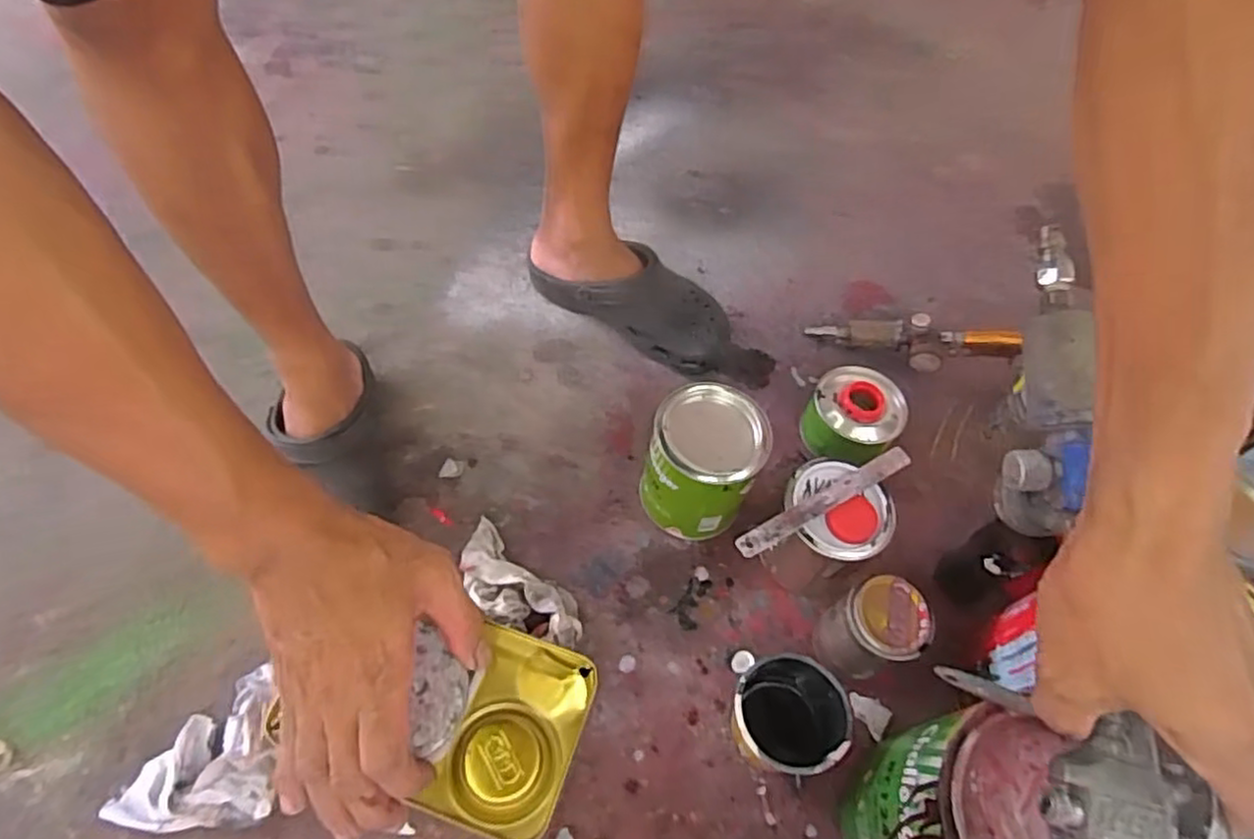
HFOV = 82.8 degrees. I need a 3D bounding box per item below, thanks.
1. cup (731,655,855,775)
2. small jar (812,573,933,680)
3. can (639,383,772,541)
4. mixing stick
[{"bbox_3d":[0.138,0.259,0.614,0.092,0.084,0.086,22,58,6],"label":"cup"},{"bbox_3d":[0.222,0.194,0.652,0.072,0.101,0.072,-25,64,-21],"label":"small jar"},{"bbox_3d":[0.072,0.048,0.706,0.107,0.146,0.094,23,58,7],"label":"can"},{"bbox_3d":[0.185,0.073,0.655,0.199,0.007,0.022,-24,60,-24],"label":"mixing stick"}]

